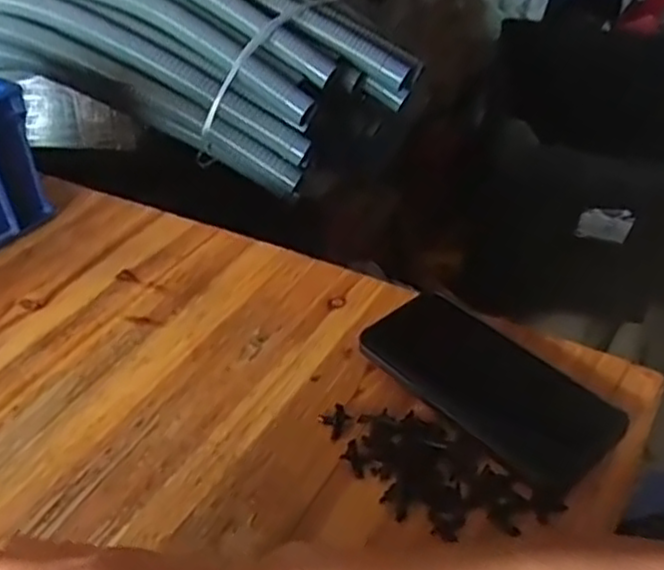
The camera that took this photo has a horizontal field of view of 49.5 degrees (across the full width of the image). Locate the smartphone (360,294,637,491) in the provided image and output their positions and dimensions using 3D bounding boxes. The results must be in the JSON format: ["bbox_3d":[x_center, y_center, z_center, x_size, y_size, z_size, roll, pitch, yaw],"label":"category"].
[{"bbox_3d":[0.099,0.060,0.461,0.078,0.013,0.162,-31,45,-31],"label":"smartphone"}]

